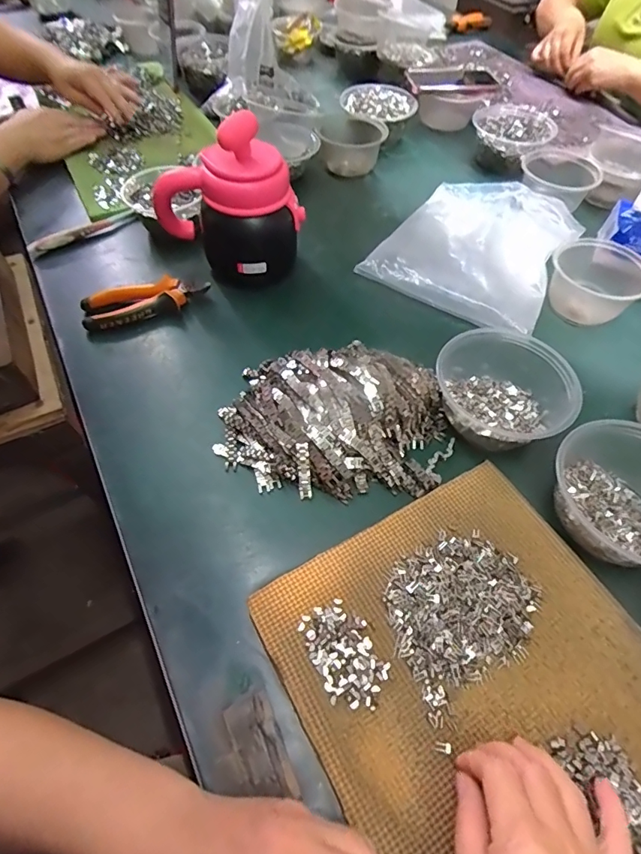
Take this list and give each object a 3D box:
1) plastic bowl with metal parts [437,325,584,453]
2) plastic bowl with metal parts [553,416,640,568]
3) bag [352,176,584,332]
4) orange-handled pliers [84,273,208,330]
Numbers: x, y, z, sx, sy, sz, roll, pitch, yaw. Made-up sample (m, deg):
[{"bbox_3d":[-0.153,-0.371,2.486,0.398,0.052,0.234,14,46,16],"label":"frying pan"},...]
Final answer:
[{"bbox_3d":[0.186,-0.040,0.474,0.135,0.060,0.119,13,57,9],"label":"plastic bowl with metal parts"},{"bbox_3d":[0.277,0.058,0.410,0.129,0.057,0.132,0,56,0],"label":"plastic bowl with metal parts"},{"bbox_3d":[0.219,-0.256,0.639,0.224,0.043,0.264,29,61,18],"label":"bag"},{"bbox_3d":[-0.216,-0.156,0.575,0.149,0.033,0.052,-19,58,-12],"label":"orange-handled pliers"}]

